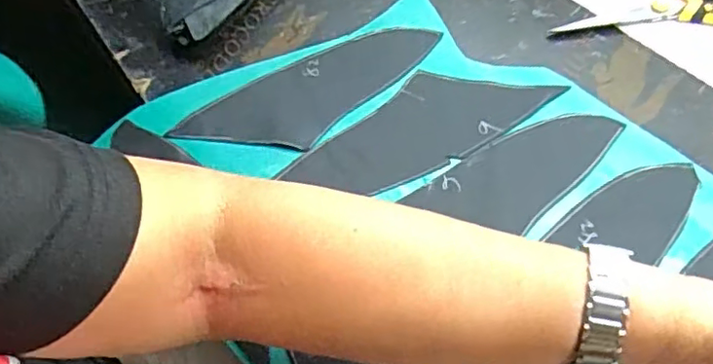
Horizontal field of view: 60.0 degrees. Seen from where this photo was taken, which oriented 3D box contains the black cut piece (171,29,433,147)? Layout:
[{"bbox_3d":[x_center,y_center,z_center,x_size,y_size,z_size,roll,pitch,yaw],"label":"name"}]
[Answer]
[{"bbox_3d":[-0.031,-0.068,0.445,0.188,0.004,0.069,-33,63,-15],"label":"black cut piece"}]

